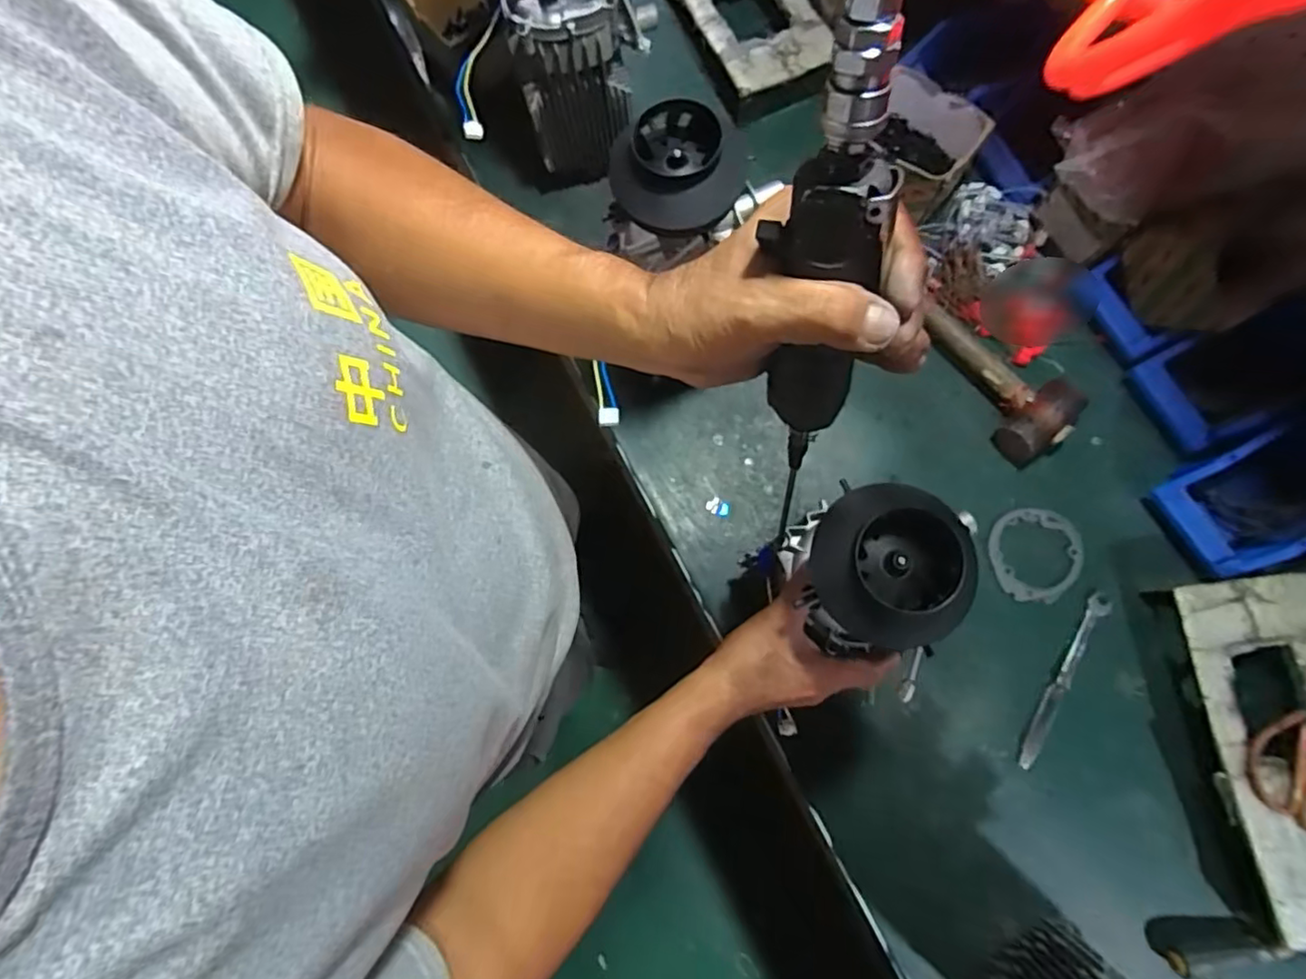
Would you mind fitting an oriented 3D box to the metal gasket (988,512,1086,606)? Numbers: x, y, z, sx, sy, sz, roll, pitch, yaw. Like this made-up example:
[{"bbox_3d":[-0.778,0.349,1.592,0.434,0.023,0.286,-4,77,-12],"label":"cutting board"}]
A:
[{"bbox_3d":[0.431,0.074,0.705,0.100,0.008,0.104,0,77,2],"label":"metal gasket"}]

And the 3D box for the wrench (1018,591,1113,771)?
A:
[{"bbox_3d":[0.442,0.206,0.675,0.025,0.009,0.201,31,80,8],"label":"wrench"}]

